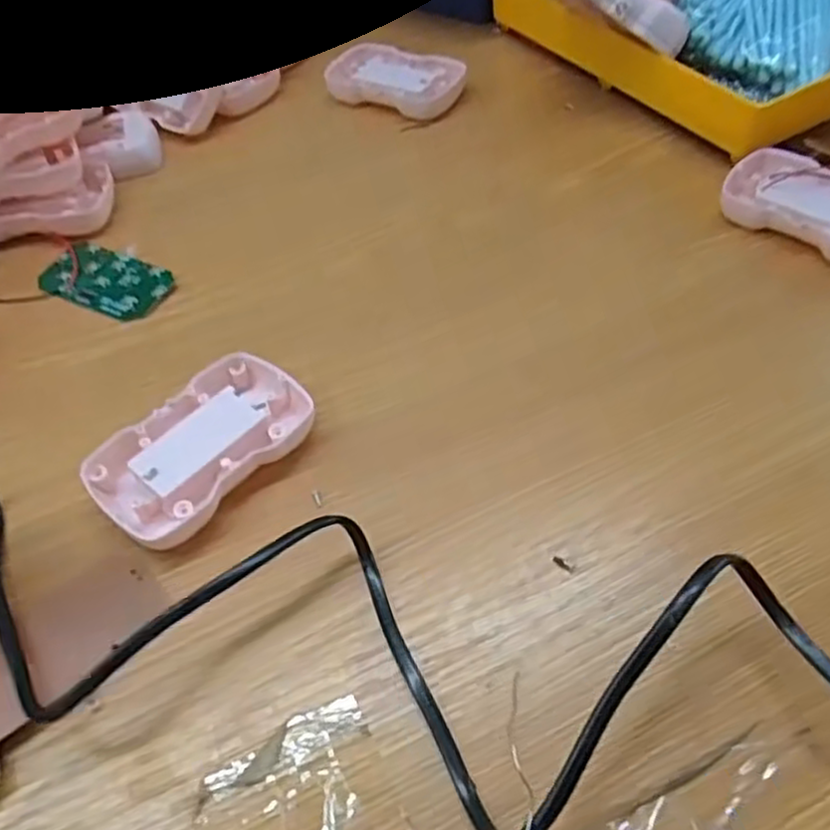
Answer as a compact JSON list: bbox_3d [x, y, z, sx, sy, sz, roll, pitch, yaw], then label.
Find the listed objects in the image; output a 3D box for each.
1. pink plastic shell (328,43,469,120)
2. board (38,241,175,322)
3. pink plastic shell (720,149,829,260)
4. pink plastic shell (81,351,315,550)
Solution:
[{"bbox_3d":[-0.014,-0.223,0.477,0.090,0.015,0.057,20,55,18],"label":"pink plastic shell"},{"bbox_3d":[-0.163,-0.071,0.375,0.074,0.005,0.039,23,56,20],"label":"board"},{"bbox_3d":[0.206,-0.107,0.368,0.052,0.021,0.088,-38,59,-25],"label":"pink plastic shell"},{"bbox_3d":[-0.086,0.014,0.294,0.054,0.017,0.088,36,61,27],"label":"pink plastic shell"}]

